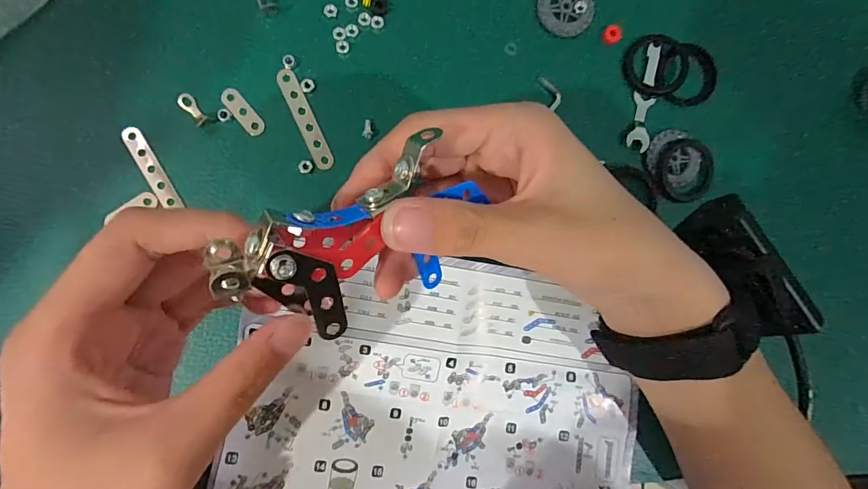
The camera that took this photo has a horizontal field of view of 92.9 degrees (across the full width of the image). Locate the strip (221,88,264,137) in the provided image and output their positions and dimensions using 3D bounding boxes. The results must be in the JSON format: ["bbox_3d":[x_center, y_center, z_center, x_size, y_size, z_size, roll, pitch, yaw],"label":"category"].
[{"bbox_3d":[-0.105,-0.073,0.226,0.011,0.004,0.029,-42,94,-5],"label":"strip"}]

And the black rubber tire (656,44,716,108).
[{"bbox_3d":[0.153,-0.104,0.250,0.039,0.004,0.034,35,86,-5],"label":"black rubber tire"}]

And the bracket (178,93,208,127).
[{"bbox_3d":[-0.131,-0.074,0.223,0.008,0.004,0.019,-40,94,-5],"label":"bracket"}]

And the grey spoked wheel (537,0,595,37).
[{"bbox_3d":[0.078,-0.140,0.244,0.033,0.006,0.032,0,90,-6],"label":"grey spoked wheel"}]

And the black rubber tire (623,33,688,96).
[{"bbox_3d":[0.134,-0.108,0.250,0.036,0.008,0.037,7,89,-6],"label":"black rubber tire"}]

